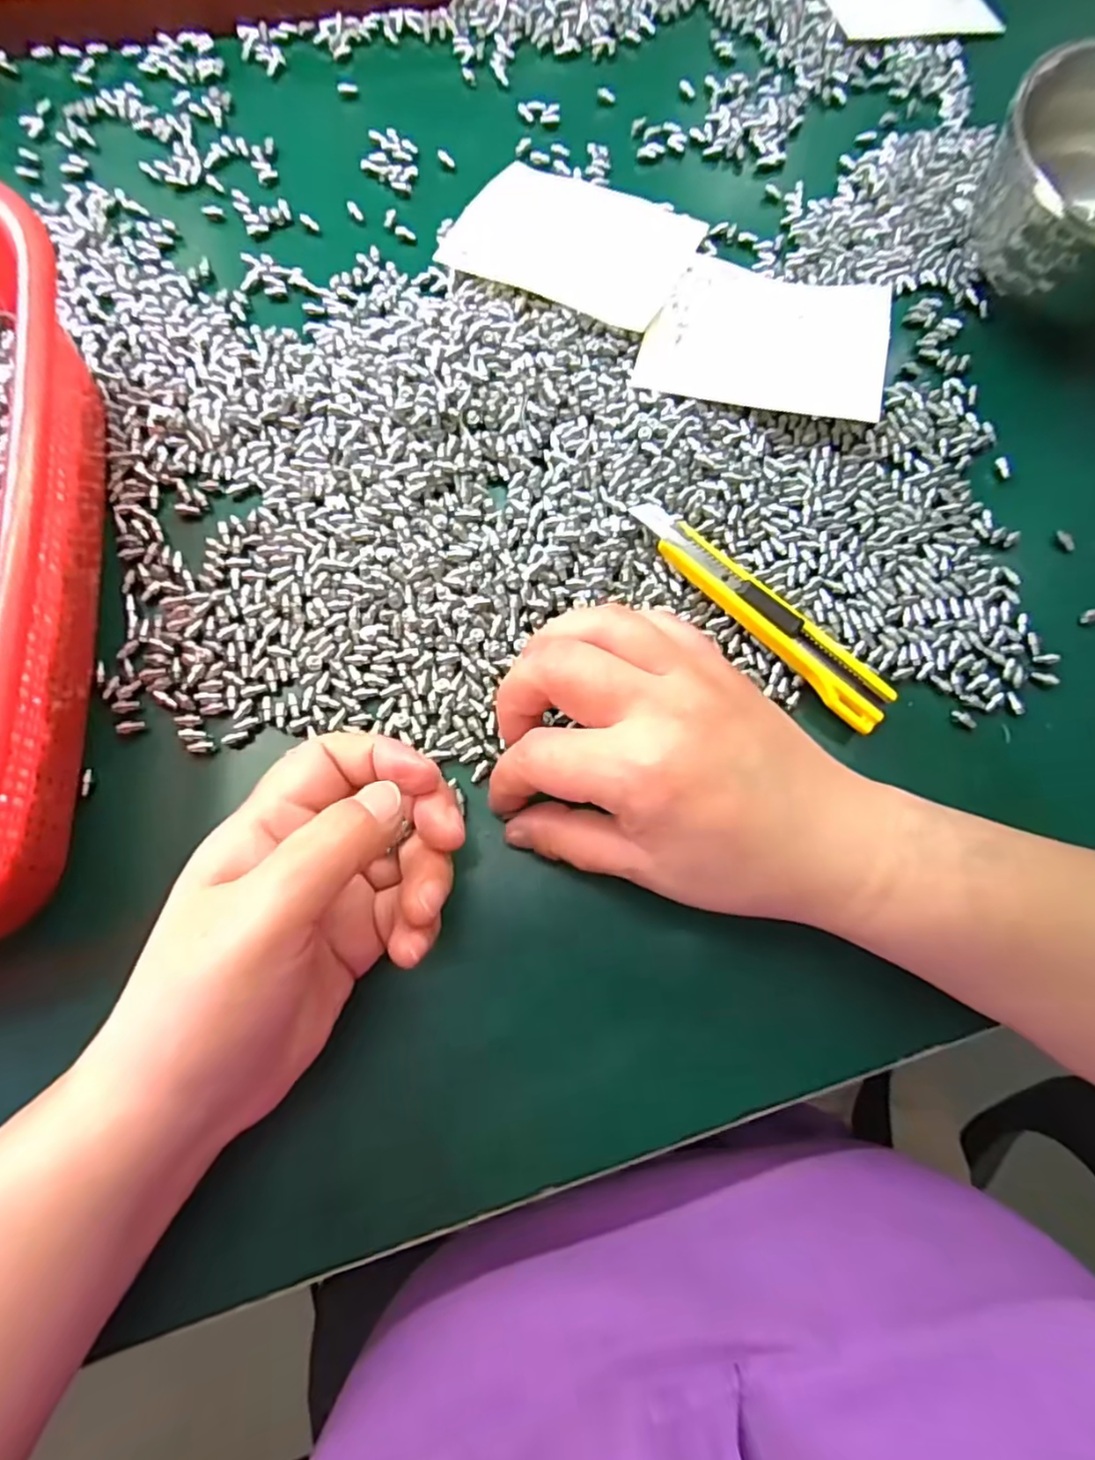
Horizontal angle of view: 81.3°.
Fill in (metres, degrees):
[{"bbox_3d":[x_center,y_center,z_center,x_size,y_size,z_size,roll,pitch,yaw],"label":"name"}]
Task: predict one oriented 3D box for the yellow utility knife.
[{"bbox_3d":[0.086,-0.048,0.264,0.127,0.015,0.019,41,77,7],"label":"yellow utility knife"}]

